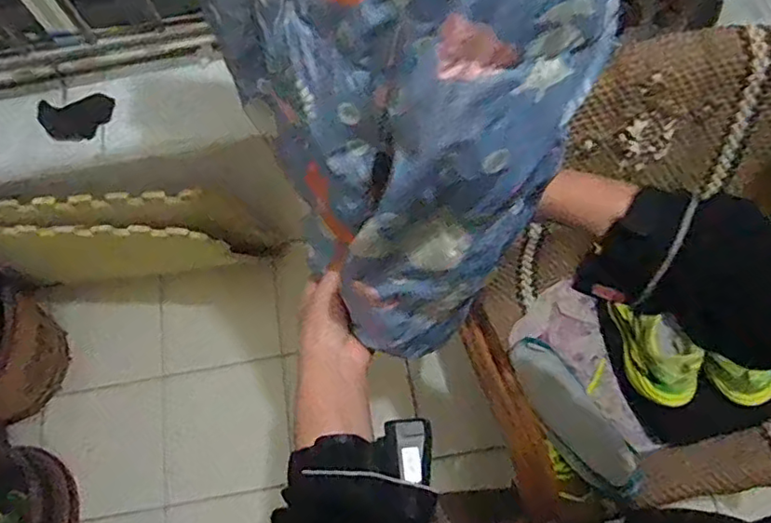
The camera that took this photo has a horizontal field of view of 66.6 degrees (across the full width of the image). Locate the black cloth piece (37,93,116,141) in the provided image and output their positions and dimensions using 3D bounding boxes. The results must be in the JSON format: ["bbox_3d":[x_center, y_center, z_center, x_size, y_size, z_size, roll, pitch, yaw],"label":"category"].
[{"bbox_3d":[-0.619,-0.289,1.184,0.146,0.010,0.087,-11,85,-6],"label":"black cloth piece"}]

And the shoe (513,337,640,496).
[{"bbox_3d":[0.297,0.255,0.951,0.088,0.048,0.272,-35,78,-6],"label":"shoe"}]

